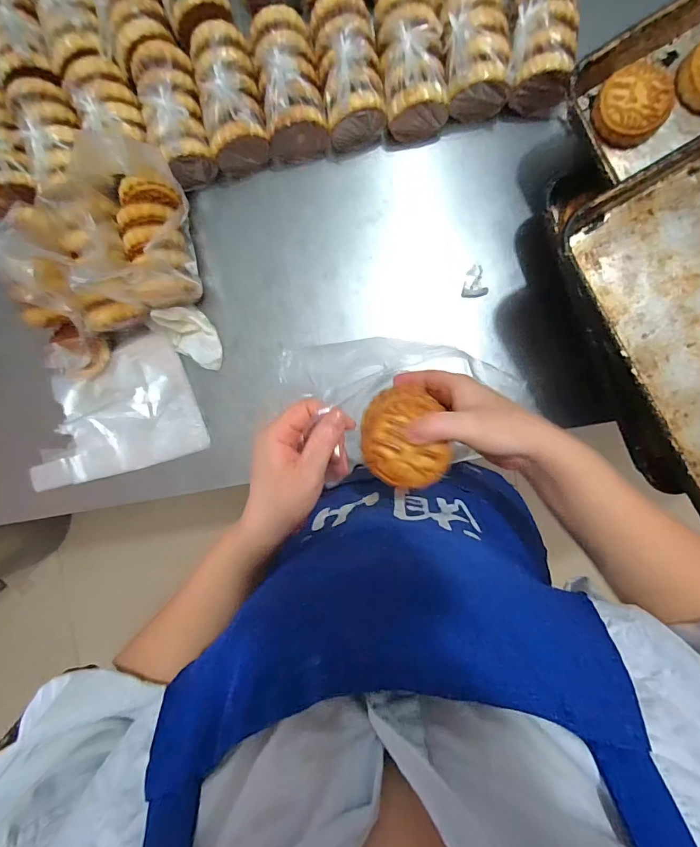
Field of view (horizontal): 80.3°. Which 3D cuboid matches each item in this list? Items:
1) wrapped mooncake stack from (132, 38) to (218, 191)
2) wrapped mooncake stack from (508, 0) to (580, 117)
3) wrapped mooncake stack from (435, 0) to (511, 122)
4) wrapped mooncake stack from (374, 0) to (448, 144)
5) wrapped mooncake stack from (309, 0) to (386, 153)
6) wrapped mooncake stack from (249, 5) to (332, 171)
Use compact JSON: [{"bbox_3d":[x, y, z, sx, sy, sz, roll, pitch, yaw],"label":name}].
[{"bbox_3d":[-0.229,-0.398,0.540,0.078,0.063,0.167,-15,91,3],"label":"wrapped mooncake stack"},{"bbox_3d":[0.239,-0.488,0.528,0.084,0.081,0.147,1,92,3],"label":"wrapped mooncake stack"},{"bbox_3d":[0.154,-0.479,0.532,0.082,0.083,0.148,-8,92,3],"label":"wrapped mooncake stack"},{"bbox_3d":[0.077,-0.463,0.534,0.084,0.085,0.152,-7,92,3],"label":"wrapped mooncake stack"},{"bbox_3d":[-0.002,-0.453,0.530,0.082,0.070,0.155,-9,92,3],"label":"wrapped mooncake stack"},{"bbox_3d":[-0.080,-0.441,0.538,0.085,0.070,0.157,-8,92,3],"label":"wrapped mooncake stack"}]

